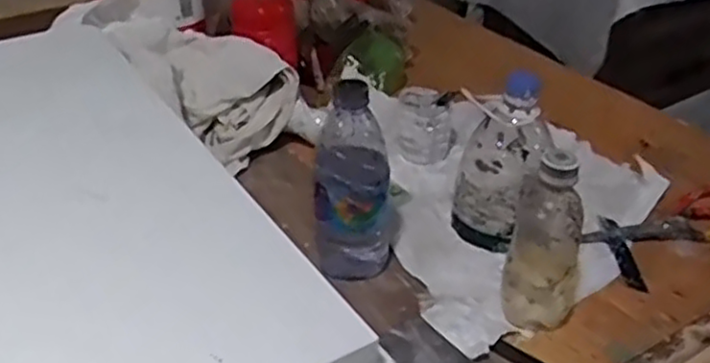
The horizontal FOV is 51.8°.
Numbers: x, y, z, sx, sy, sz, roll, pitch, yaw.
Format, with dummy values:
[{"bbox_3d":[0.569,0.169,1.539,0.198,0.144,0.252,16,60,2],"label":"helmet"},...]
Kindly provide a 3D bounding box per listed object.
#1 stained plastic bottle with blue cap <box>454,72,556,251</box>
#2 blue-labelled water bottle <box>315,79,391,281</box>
[{"bbox_3d":[0.149,-0.024,0.733,0.087,0.165,0.088,25,42,33],"label":"stained plastic bottle with blue cap"},{"bbox_3d":[-0.001,0.002,0.684,0.069,0.192,0.065,3,34,5],"label":"blue-labelled water bottle"}]

